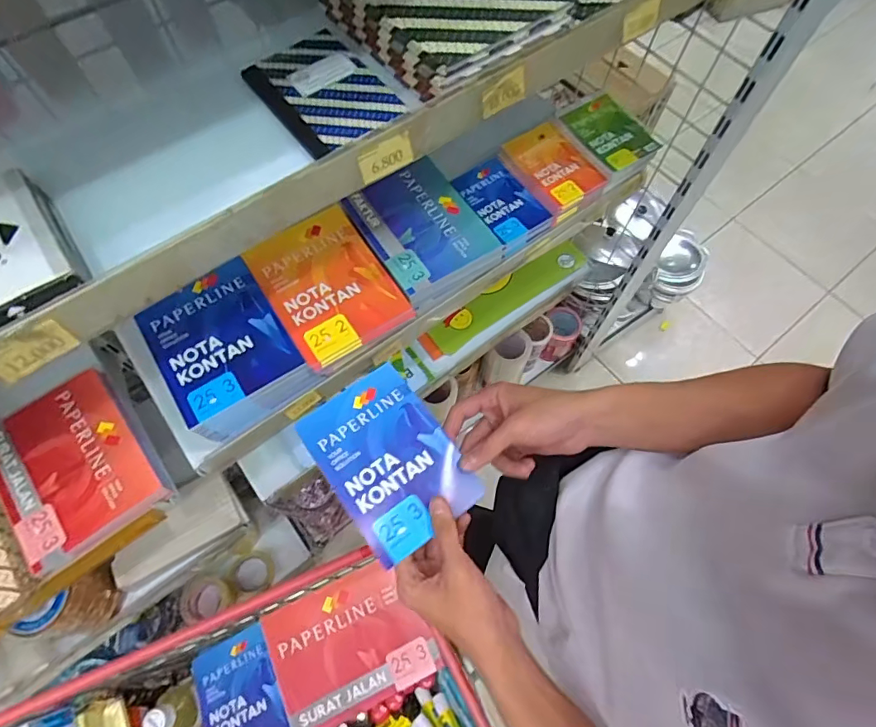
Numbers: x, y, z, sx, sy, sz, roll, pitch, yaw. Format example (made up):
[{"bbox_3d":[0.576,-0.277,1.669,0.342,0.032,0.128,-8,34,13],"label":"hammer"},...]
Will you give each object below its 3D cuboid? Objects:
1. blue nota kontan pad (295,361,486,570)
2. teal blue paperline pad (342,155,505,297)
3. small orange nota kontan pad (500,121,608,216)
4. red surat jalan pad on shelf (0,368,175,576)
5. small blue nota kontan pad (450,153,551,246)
[{"bbox_3d":[-0.045,0.081,0.437,0.108,0.011,0.153,-35,71,-15],"label":"blue nota kontan pad"},{"bbox_3d":[-0.024,-0.209,0.727,0.164,0.025,0.195,-31,70,-14],"label":"teal blue paperline pad"},{"bbox_3d":[0.194,-0.333,0.820,0.114,0.022,0.156,-34,71,-15],"label":"small orange nota kontan pad"},{"bbox_3d":[-0.464,0.127,0.620,0.161,0.019,0.212,-38,72,-16],"label":"red surat jalan pad on shelf"},{"bbox_3d":[0.101,-0.273,0.803,0.098,0.011,0.154,-31,70,-14],"label":"small blue nota kontan pad"}]

